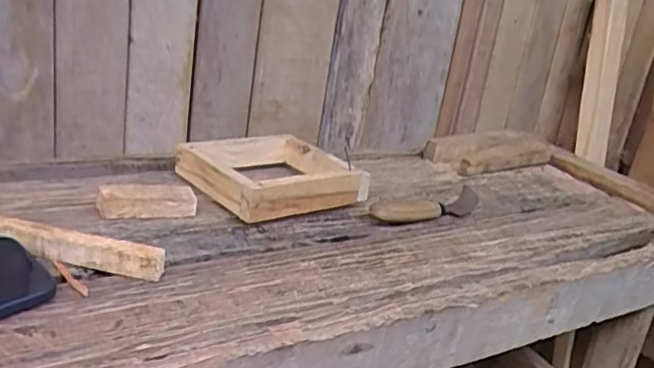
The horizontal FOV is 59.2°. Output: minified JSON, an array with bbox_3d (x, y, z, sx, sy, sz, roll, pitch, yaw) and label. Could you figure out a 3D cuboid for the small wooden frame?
[{"bbox_3d":[-0.064,-0.013,0.638,0.155,0.046,0.162,-11,29,-36],"label":"small wooden frame"}]

